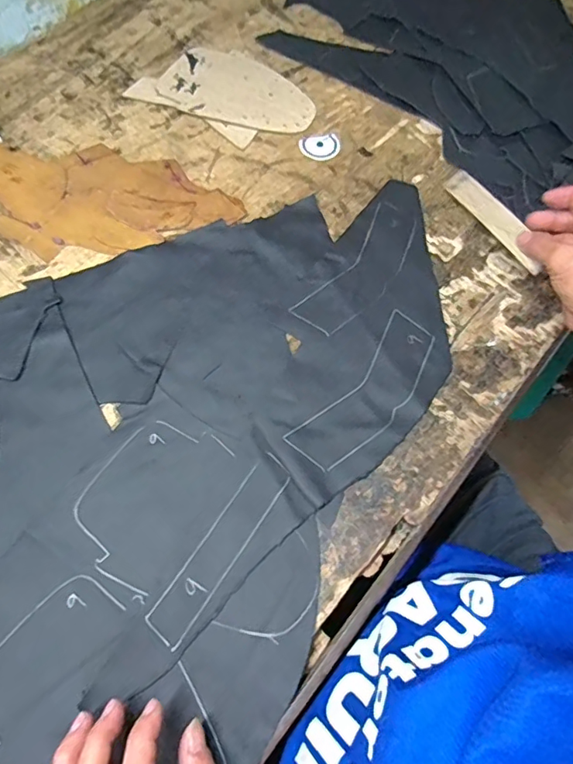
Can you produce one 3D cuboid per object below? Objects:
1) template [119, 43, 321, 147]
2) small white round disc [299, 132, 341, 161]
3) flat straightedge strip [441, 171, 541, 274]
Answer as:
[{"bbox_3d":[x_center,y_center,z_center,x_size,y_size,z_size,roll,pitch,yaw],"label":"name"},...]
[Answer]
[{"bbox_3d":[-0.058,-0.300,0.518,0.175,0.006,0.109,28,69,10],"label":"template"},{"bbox_3d":[0.034,-0.231,0.495,0.039,0.004,0.032,-11,67,-6],"label":"small white round disc"},{"bbox_3d":[0.181,-0.144,0.436,0.023,0.007,0.129,-37,54,16],"label":"flat straightedge strip"}]

